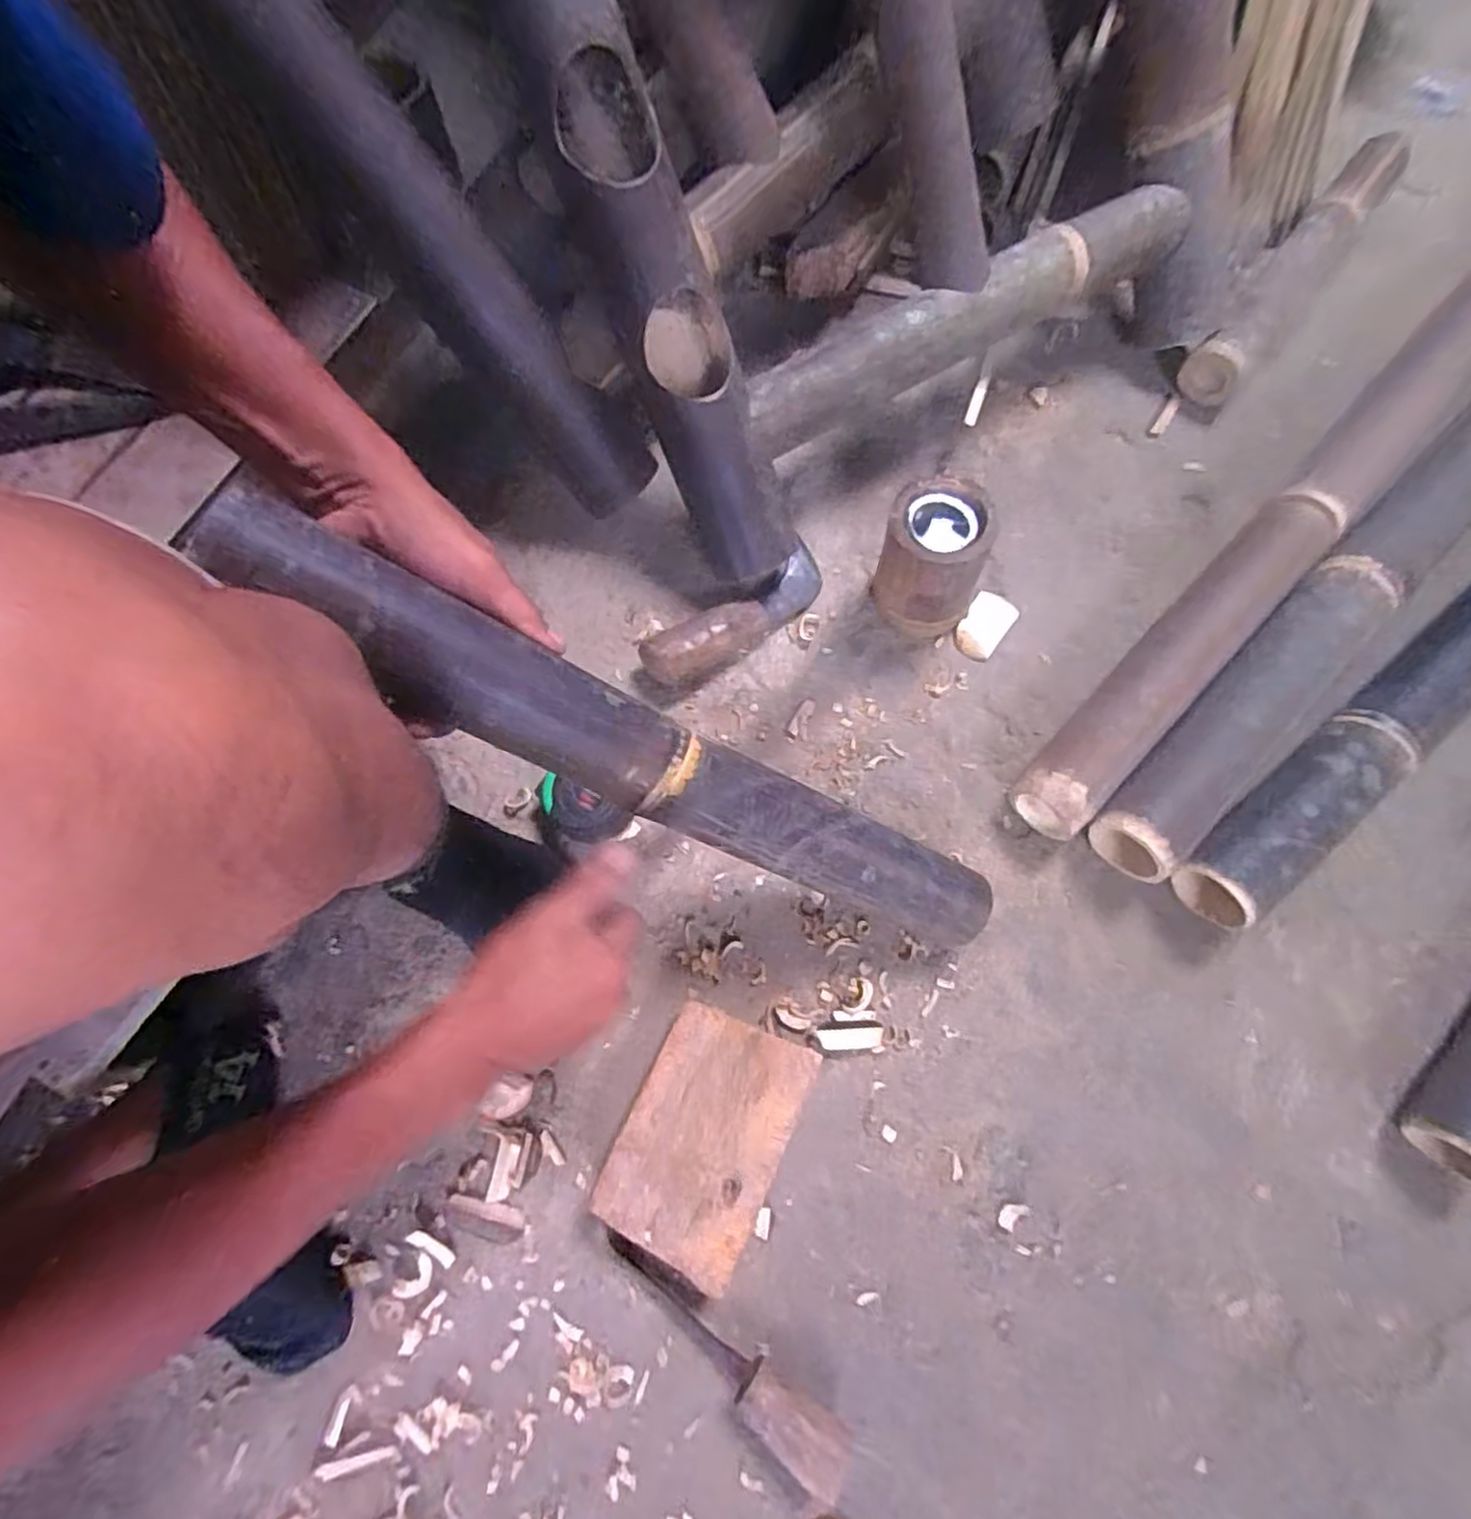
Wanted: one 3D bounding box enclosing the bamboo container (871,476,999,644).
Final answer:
[{"bbox_3d":[0.171,-0.172,0.609,0.093,0.125,0.082,34,77,7],"label":"bamboo container"}]

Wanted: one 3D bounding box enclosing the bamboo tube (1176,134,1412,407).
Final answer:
[{"bbox_3d":[0.606,-0.532,0.736,0.069,0.061,0.388,40,78,8],"label":"bamboo tube"}]

